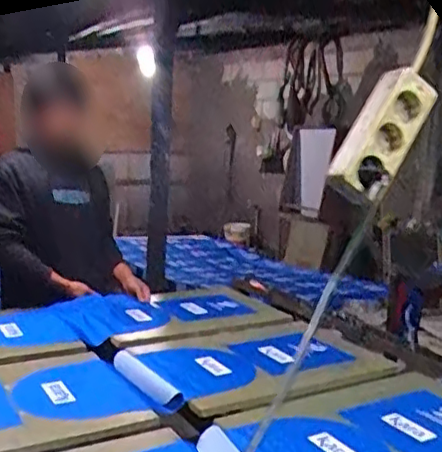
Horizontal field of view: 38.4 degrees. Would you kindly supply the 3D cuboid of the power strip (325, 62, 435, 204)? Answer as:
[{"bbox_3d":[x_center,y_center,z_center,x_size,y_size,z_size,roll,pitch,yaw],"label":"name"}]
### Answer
[{"bbox_3d":[0.180,-0.104,0.722,0.050,0.162,0.056,18,-25,51],"label":"power strip"}]

